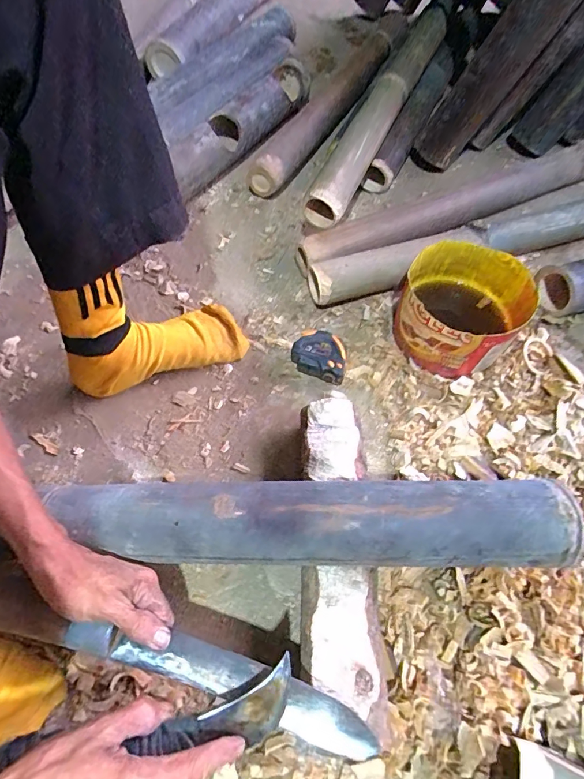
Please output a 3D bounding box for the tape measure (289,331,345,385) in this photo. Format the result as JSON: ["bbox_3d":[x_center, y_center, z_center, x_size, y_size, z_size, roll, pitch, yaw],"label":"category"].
[{"bbox_3d":[0.038,-0.047,0.554,0.077,0.039,0.059,22,64,14],"label":"tape measure"}]

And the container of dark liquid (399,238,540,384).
[{"bbox_3d":[0.211,-0.099,0.543,0.146,0.093,0.140,-1,61,2],"label":"container of dark liquid"}]

